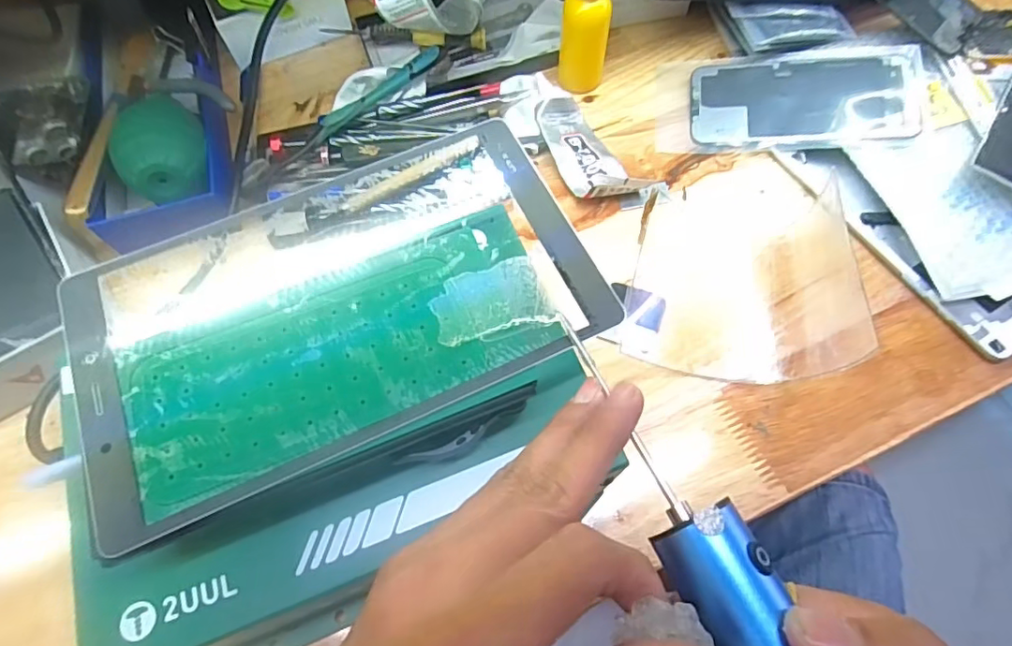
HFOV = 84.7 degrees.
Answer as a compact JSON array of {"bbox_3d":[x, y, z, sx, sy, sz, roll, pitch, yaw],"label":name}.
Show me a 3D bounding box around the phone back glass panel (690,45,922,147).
[{"bbox_3d":[0.227,-0.171,0.425,0.160,0.005,0.076,-1,76,12],"label":"phone back glass panel"}]

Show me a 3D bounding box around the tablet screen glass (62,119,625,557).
[{"bbox_3d":[-0.068,-0.010,0.225,0.204,0.005,0.117,-25,68,-10],"label":"tablet screen glass"}]

